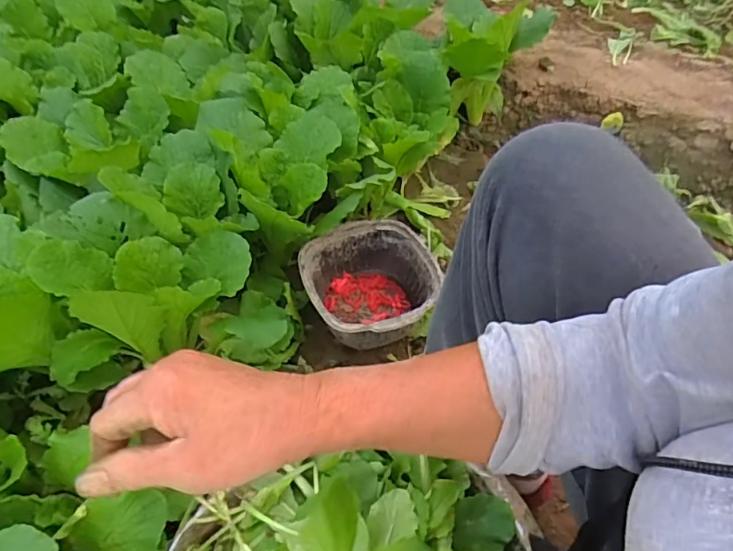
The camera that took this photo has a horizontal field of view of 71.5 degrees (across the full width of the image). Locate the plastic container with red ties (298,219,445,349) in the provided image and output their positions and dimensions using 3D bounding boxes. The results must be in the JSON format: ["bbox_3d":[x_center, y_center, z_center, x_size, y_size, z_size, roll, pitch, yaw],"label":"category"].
[{"bbox_3d":[0.013,0.023,0.757,0.196,0.108,0.182,-1,53,1],"label":"plastic container with red ties"}]

